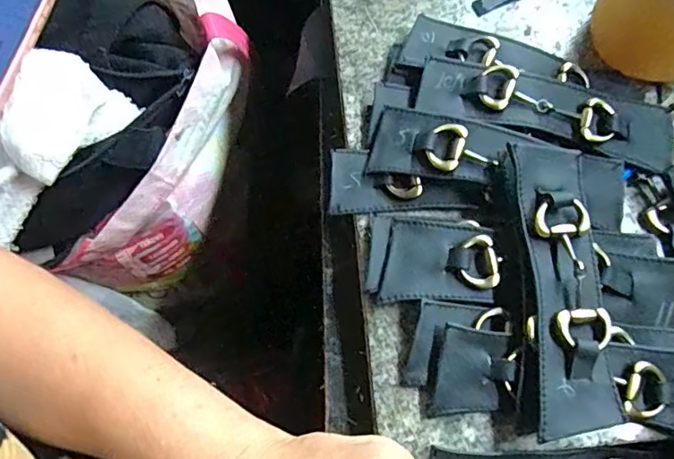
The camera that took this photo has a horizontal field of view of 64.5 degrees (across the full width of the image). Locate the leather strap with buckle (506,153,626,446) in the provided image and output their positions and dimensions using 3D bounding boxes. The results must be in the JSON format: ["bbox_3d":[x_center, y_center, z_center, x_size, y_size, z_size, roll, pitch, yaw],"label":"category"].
[{"bbox_3d":[0.103,0.023,0.242,0.037,0.012,0.129,-1,69,-2],"label":"leather strap with buckle"}]

